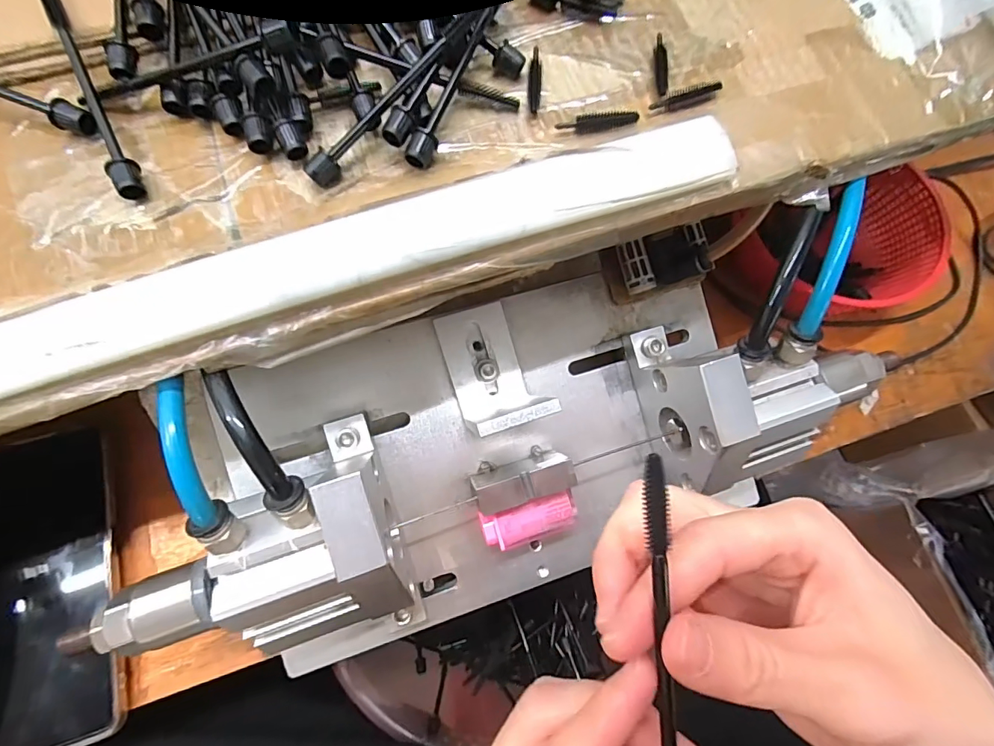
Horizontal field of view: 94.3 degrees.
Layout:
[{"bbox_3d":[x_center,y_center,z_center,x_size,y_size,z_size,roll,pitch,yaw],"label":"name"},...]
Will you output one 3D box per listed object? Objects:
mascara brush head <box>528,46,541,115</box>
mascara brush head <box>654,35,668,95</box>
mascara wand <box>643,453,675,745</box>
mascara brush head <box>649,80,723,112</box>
[{"bbox_3d":[0.016,-0.124,0.194,0.005,0.005,0.031,2,69,-2],"label":"mascara brush head"},{"bbox_3d":[0.070,-0.133,0.198,0.006,0.005,0.034,8,69,0],"label":"mascara brush head"},{"bbox_3d":[0.044,0.071,0.120,0.008,0.004,0.098,-5,93,-4],"label":"mascara wand"},{"bbox_3d":[0.081,-0.117,0.194,0.037,0.005,0.008,-26,72,-12],"label":"mascara brush head"}]

